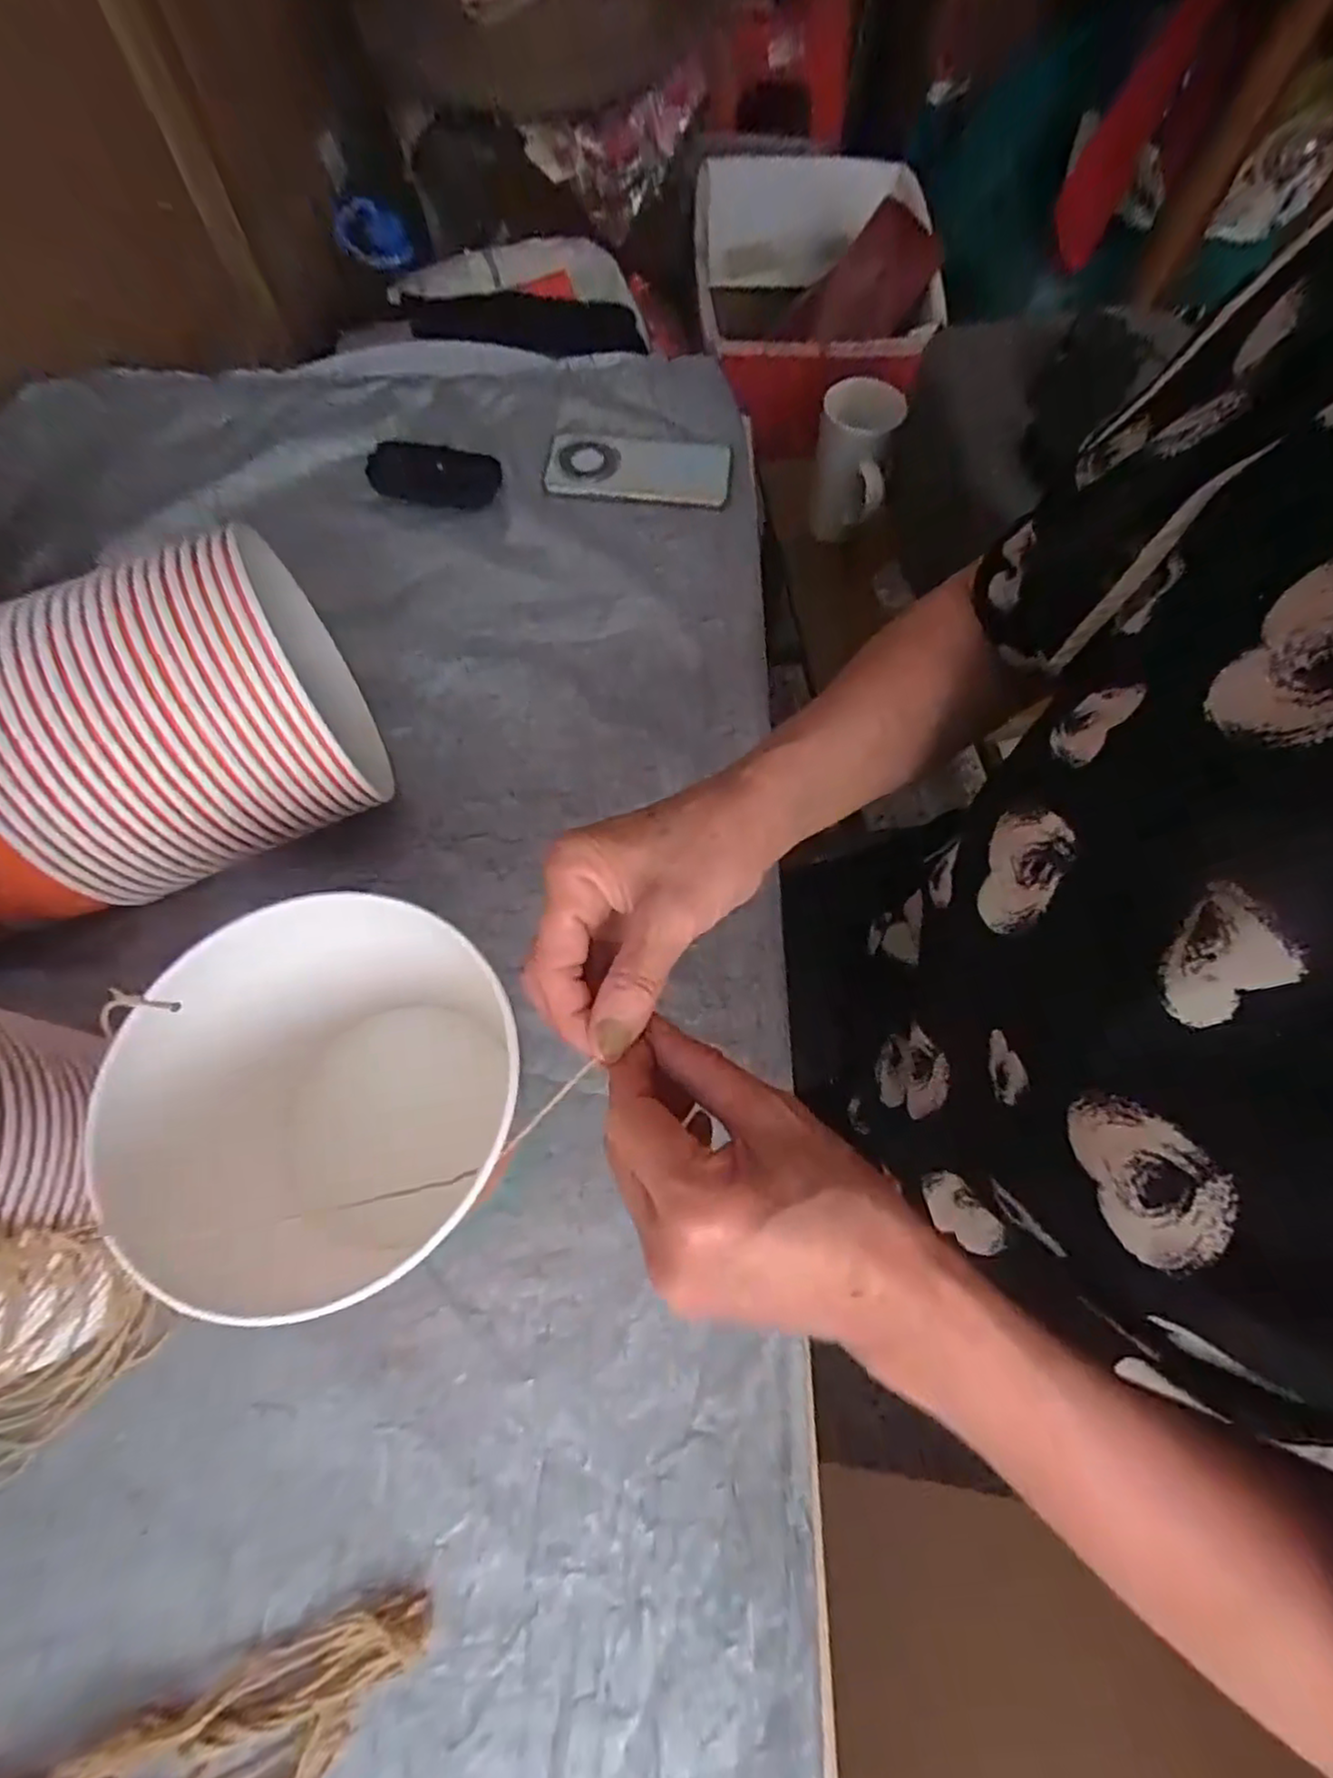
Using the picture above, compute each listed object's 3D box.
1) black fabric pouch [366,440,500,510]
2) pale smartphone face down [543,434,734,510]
[{"bbox_3d":[-0.198,-0.360,0.601,0.103,0.022,0.051,2,67,-3],"label":"black fabric pouch"},{"bbox_3d":[-0.024,-0.384,0.634,0.165,0.010,0.081,-1,67,-4],"label":"pale smartphone face down"}]

